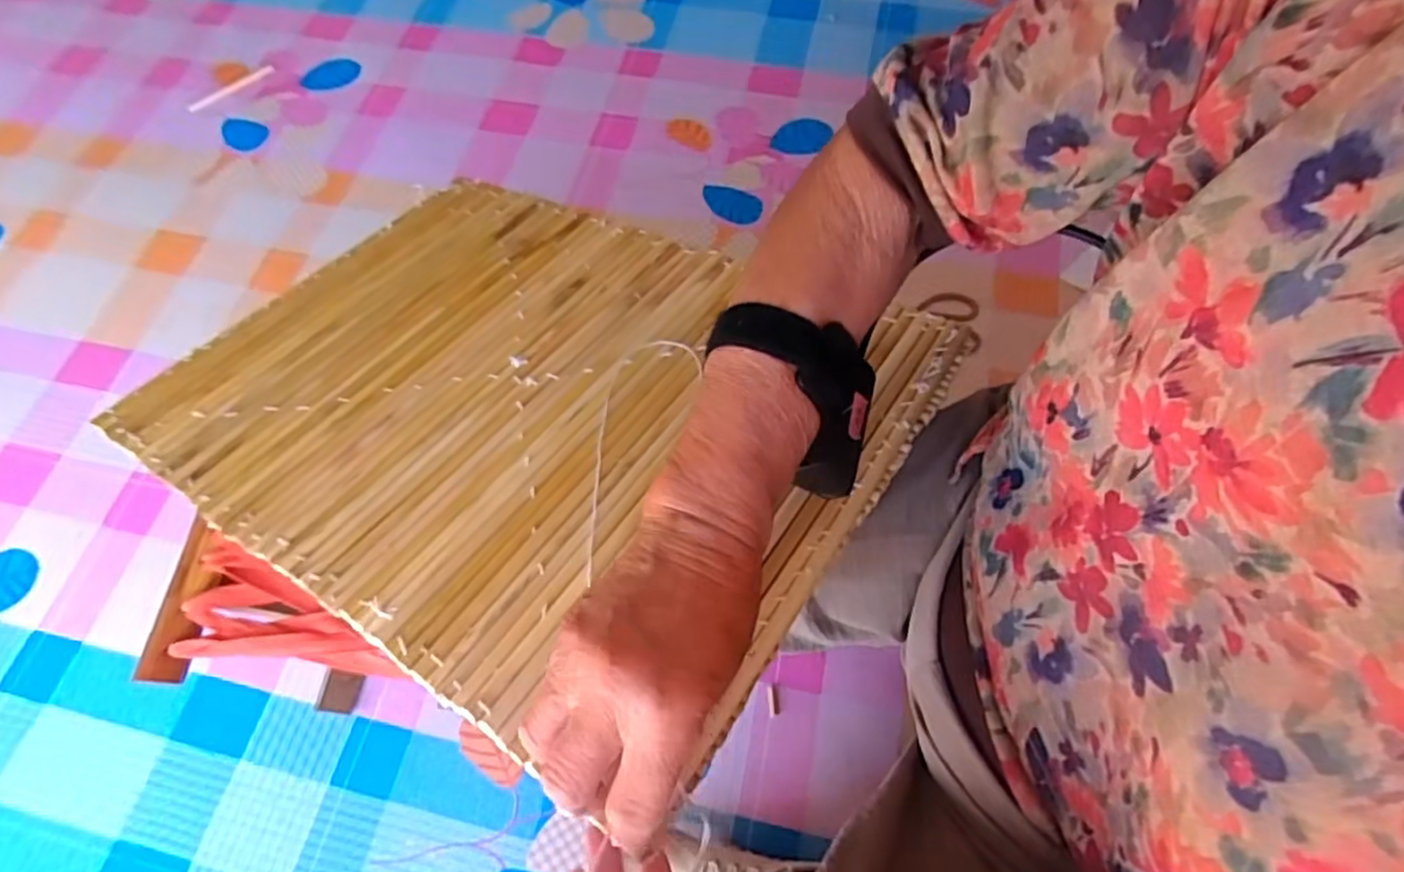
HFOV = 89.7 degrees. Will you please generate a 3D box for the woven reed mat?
[{"bbox_3d":[-0.114,-0.032,0.460,0.453,0.011,0.338,25,57,23],"label":"woven reed mat"}]

